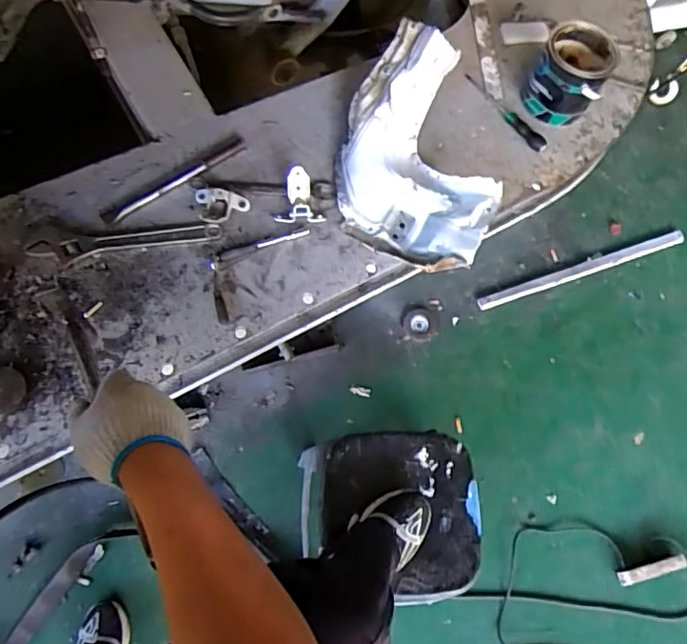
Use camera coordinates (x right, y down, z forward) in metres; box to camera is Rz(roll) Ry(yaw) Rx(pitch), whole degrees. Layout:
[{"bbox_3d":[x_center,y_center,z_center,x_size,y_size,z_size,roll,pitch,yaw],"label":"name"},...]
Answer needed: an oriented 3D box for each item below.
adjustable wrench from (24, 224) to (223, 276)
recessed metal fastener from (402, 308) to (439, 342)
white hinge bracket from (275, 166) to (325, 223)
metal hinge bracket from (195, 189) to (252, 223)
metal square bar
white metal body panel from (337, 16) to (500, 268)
[{"bbox_3d":[-0.421,-0.152,1.072,0.350,0.024,0.065,-11,70,-10],"label":"adjustable wrench"},{"bbox_3d":[0.232,0.006,1.652,0.111,0.010,0.099,-30,73,-14],"label":"recessed metal fastener"},{"bbox_3d":[-0.095,-0.259,1.134,0.099,0.048,0.105,-6,69,-8],"label":"white hinge bracket"},{"bbox_3d":[-0.248,-0.237,1.117,0.108,0.027,0.073,3,68,-5],"label":"metal hinge bracket"},{"bbox_3d":[0.763,-0.167,1.754,0.740,0.026,0.046,-18,70,-10],"label":"metal square bar"},{"bbox_3d":[0.132,-0.358,1.171,0.311,0.093,0.542,-13,78,9],"label":"white metal body panel"}]

